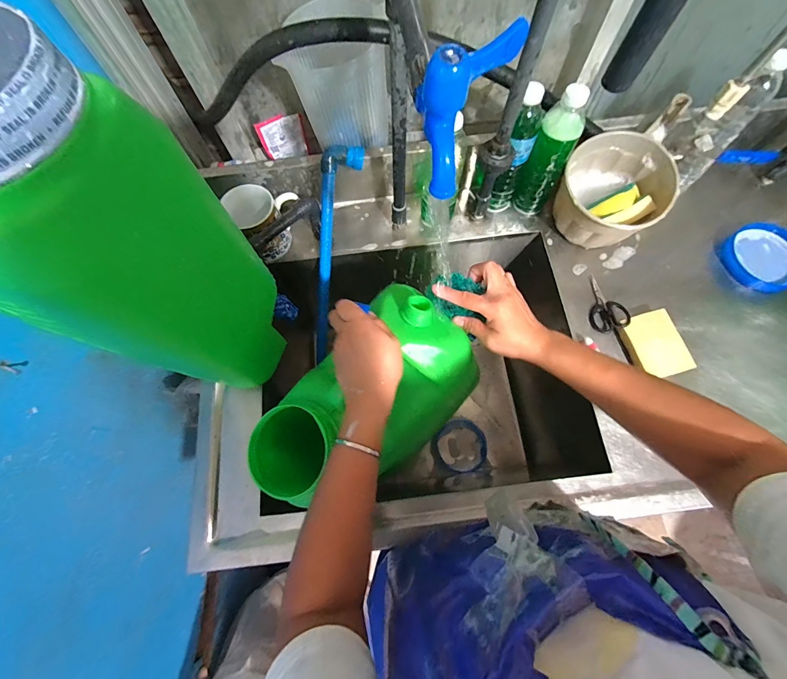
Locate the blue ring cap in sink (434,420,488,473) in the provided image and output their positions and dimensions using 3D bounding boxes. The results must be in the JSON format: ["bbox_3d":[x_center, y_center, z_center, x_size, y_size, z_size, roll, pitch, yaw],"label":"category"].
[{"bbox_3d":[0.170,0.261,0.836,0.120,0.028,0.124,0,70,1],"label":"blue ring cap in sink"}]

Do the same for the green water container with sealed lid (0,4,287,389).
[{"bbox_3d":[-0.305,-0.086,0.352,0.265,0.374,0.151,12,71,5],"label":"green water container with sealed lid"}]

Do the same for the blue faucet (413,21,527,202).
[{"bbox_3d":[0.046,-0.161,0.240,0.041,0.078,0.074,32,74,11],"label":"blue faucet"}]

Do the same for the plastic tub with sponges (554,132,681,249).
[{"bbox_3d":[0.360,-0.236,0.579,0.159,0.119,0.170,0,70,1],"label":"plastic tub with sponges"}]

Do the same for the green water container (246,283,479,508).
[{"bbox_3d":[-0.040,0.093,0.461,0.307,0.158,0.174,-41,75,-13],"label":"green water container"}]

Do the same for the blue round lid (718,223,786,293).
[{"bbox_3d":[0.647,-0.140,0.589,0.125,0.031,0.127,-38,74,-12],"label":"blue round lid"}]

